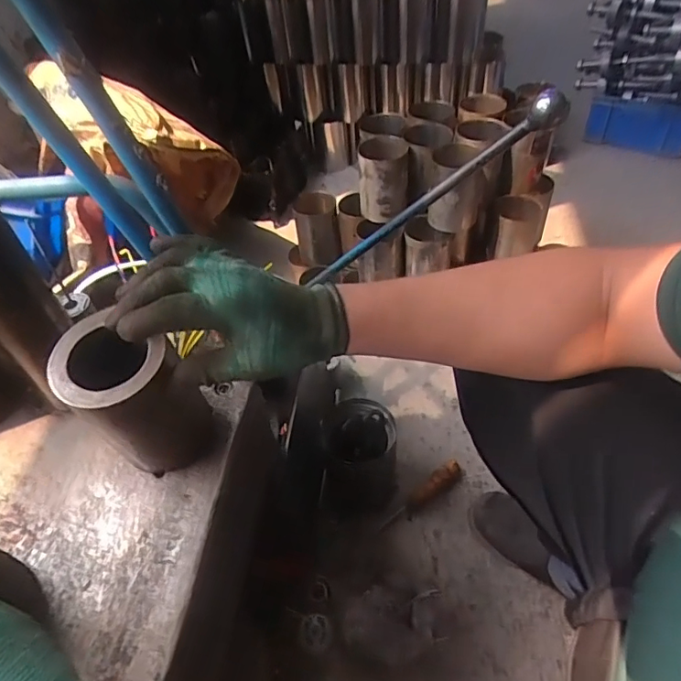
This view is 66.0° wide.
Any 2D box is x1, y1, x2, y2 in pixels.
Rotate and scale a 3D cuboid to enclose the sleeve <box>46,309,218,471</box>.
[{"bbox_3d":[-0.162,0.053,0.442,0.082,0.152,0.073,-19,50,-1],"label":"sleeve"}]

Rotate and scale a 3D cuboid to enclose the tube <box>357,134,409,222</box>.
[{"bbox_3d":[0.082,-0.302,0.993,0.093,0.132,0.079,2,48,8],"label":"tube"}]

